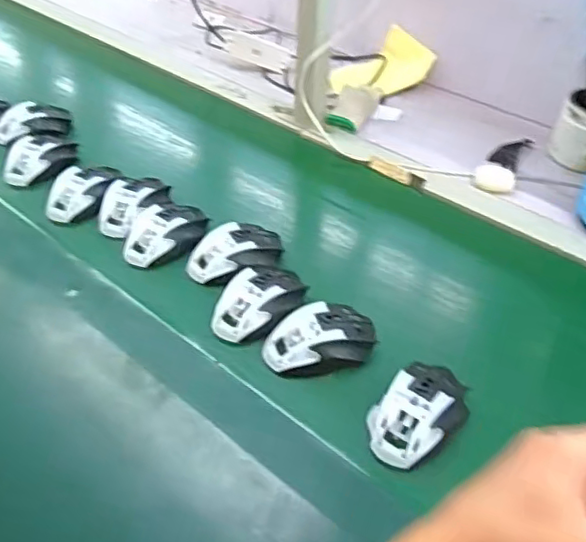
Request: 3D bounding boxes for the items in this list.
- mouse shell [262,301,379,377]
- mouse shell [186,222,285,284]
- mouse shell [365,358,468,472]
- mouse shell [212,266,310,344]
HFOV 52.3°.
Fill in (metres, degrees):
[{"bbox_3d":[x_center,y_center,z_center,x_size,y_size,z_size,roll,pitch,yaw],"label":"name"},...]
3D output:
[{"bbox_3d":[0.028,0.066,0.607,0.115,0.035,0.069,-15,46,-17],"label":"mouse shell"},{"bbox_3d":[-0.066,-0.022,0.702,0.111,0.040,0.069,-26,50,-26],"label":"mouse shell"},{"bbox_3d":[0.116,0.125,0.539,0.066,0.031,0.107,30,50,27],"label":"mouse shell"},{"bbox_3d":[-0.036,0.033,0.641,0.074,0.032,0.101,21,47,19],"label":"mouse shell"}]

